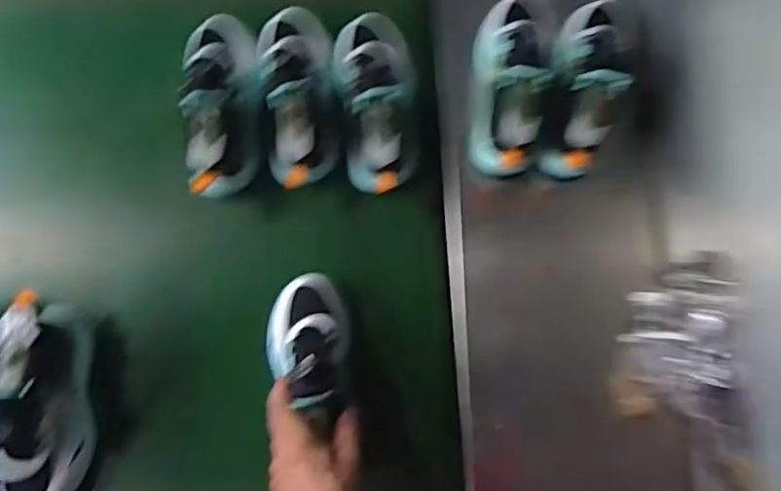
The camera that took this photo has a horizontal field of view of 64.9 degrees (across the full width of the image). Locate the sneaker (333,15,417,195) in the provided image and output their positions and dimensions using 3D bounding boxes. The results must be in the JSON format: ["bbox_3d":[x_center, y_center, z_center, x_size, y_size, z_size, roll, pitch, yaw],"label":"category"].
[{"bbox_3d":[-0.013,-0.176,0.710,0.088,0.071,0.228,-8,80,-3],"label":"sneaker"}]

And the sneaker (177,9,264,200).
[{"bbox_3d":[-0.198,-0.169,0.710,0.085,0.099,0.241,-3,65,-2],"label":"sneaker"}]

